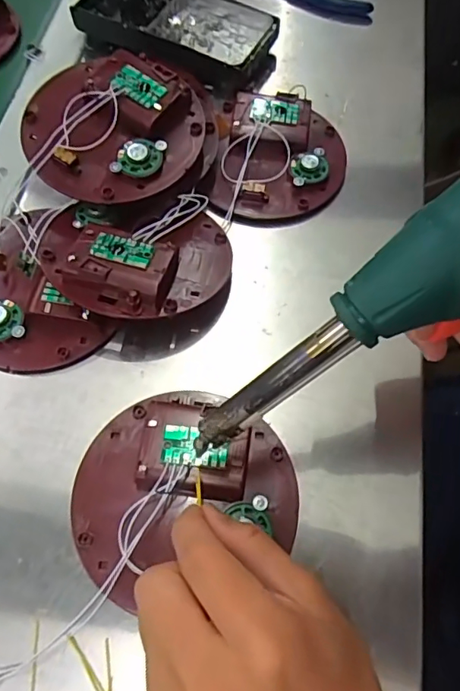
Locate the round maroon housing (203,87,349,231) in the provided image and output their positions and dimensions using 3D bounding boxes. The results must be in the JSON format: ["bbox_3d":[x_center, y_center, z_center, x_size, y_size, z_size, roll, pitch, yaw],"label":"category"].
[{"bbox_3d":[0.035,-0.146,0.385,0.099,0.025,0.118,8,65,3],"label":"round maroon housing"}]

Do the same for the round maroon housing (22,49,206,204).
[{"bbox_3d":[-0.084,-0.150,0.347,0.120,0.028,0.106,26,67,11],"label":"round maroon housing"}]

